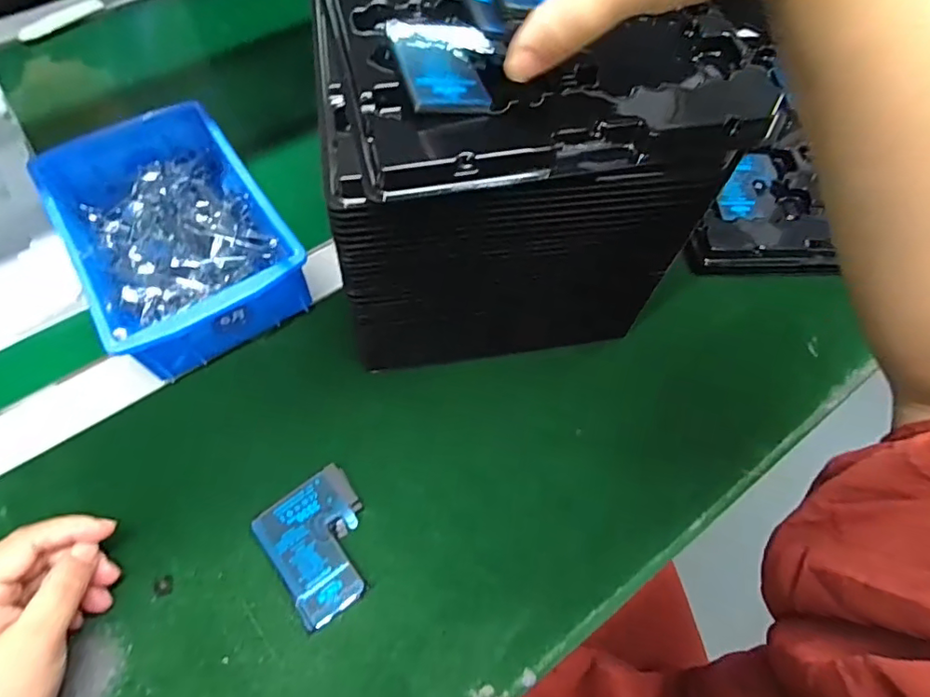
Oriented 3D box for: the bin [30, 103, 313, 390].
[{"bbox_3d":[-0.216,-0.084,0.401,0.136,0.065,0.196,-32,69,-18],"label":"bin"}]

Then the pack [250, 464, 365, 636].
[{"bbox_3d":[-0.087,0.121,0.333,0.062,0.011,0.077,-32,69,-18],"label":"pack"}]

